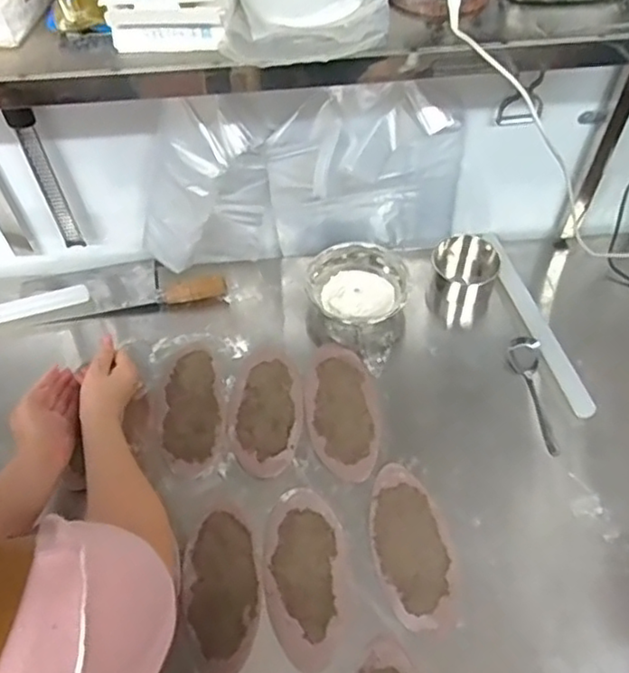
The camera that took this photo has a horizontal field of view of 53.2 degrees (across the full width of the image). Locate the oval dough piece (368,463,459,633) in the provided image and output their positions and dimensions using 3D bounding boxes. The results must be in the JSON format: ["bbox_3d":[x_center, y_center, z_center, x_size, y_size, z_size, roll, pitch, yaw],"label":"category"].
[{"bbox_3d":[0.110,0.234,0.714,0.085,0.004,0.181,-10,56,-5],"label":"oval dough piece"}]

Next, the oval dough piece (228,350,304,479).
[{"bbox_3d":[-0.063,0.095,0.813,0.091,0.004,0.174,0,55,1],"label":"oval dough piece"}]

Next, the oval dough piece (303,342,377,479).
[{"bbox_3d":[0.032,0.092,0.814,0.089,0.006,0.196,-6,55,-3],"label":"oval dough piece"}]

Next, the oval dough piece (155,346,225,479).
[{"bbox_3d":[-0.162,0.089,0.826,0.090,0.007,0.187,-7,55,-4],"label":"oval dough piece"}]

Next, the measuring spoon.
[{"bbox_3d":[0.283,0.073,0.819,0.040,0.028,0.164,-1,55,1],"label":"measuring spoon"}]

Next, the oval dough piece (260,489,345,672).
[{"bbox_3d":[-0.013,0.263,0.696,0.090,0.004,0.185,-3,55,0],"label":"oval dough piece"}]

